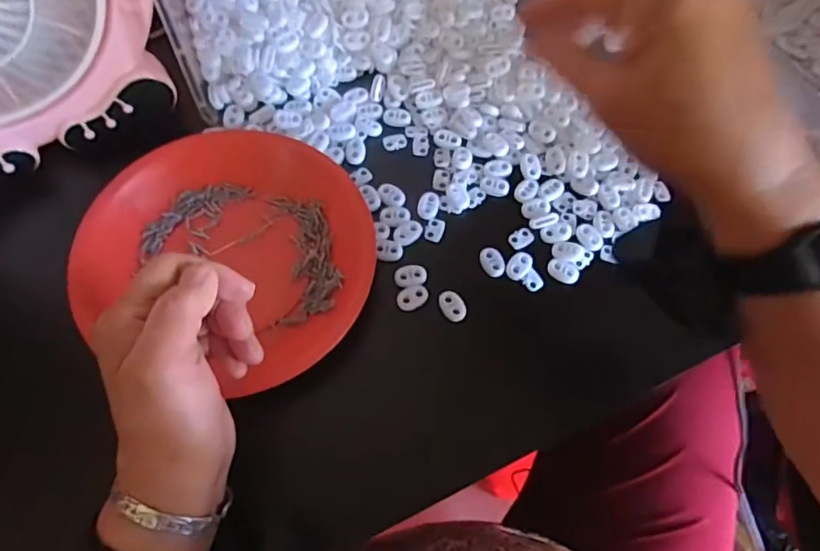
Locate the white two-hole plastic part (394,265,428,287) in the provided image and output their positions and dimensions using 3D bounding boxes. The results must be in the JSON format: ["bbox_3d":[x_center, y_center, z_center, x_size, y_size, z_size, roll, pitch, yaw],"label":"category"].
[{"bbox_3d":[0.001,0.001,0.388,0.022,0.007,0.016,-9,66,-7],"label":"white two-hole plastic part"}]

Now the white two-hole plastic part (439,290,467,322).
[{"bbox_3d":[0.030,0.021,0.379,0.016,0.004,0.022,-23,78,-9],"label":"white two-hole plastic part"}]

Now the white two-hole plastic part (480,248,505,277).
[{"bbox_3d":[0.060,-0.009,0.395,0.016,0.005,0.023,-22,69,-13],"label":"white two-hole plastic part"}]

